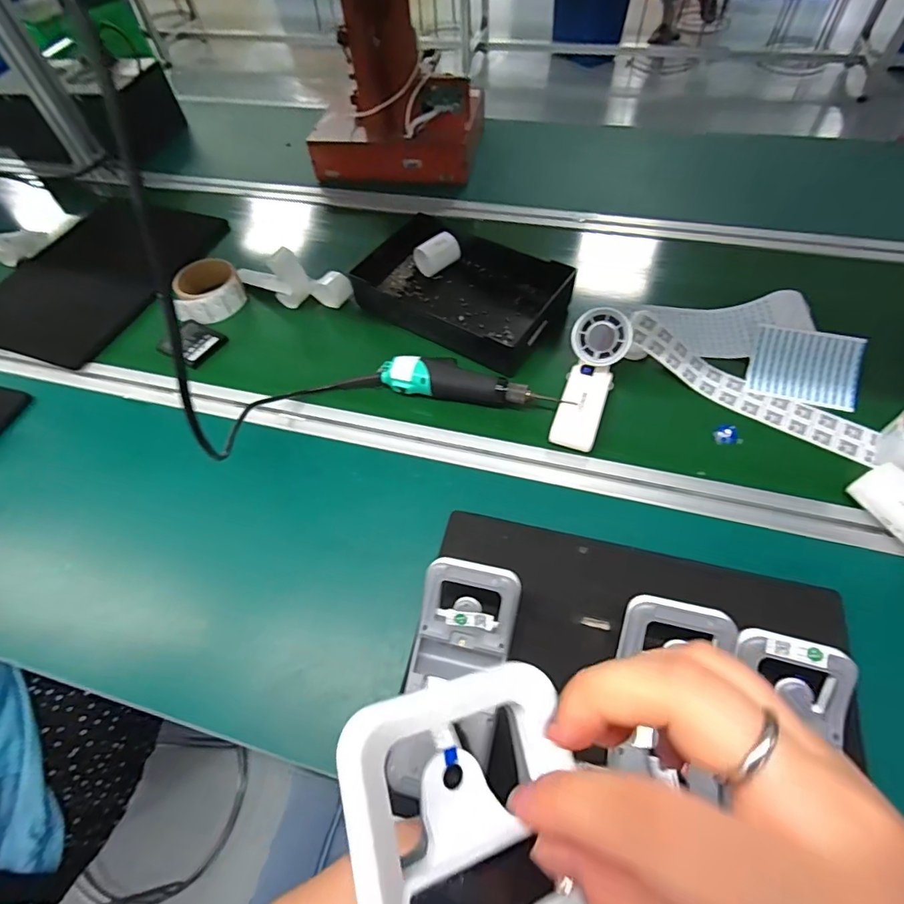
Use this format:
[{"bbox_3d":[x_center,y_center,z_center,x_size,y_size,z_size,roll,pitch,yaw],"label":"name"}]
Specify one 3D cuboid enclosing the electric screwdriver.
[{"bbox_3d":[0.024,-0.078,0.564,0.219,0.041,0.047,10,59,10],"label":"electric screwdriver"}]

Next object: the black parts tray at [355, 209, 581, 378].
[{"bbox_3d":[0.016,-0.225,0.657,0.277,0.064,0.186,27,64,19],"label":"black parts tray"}]

